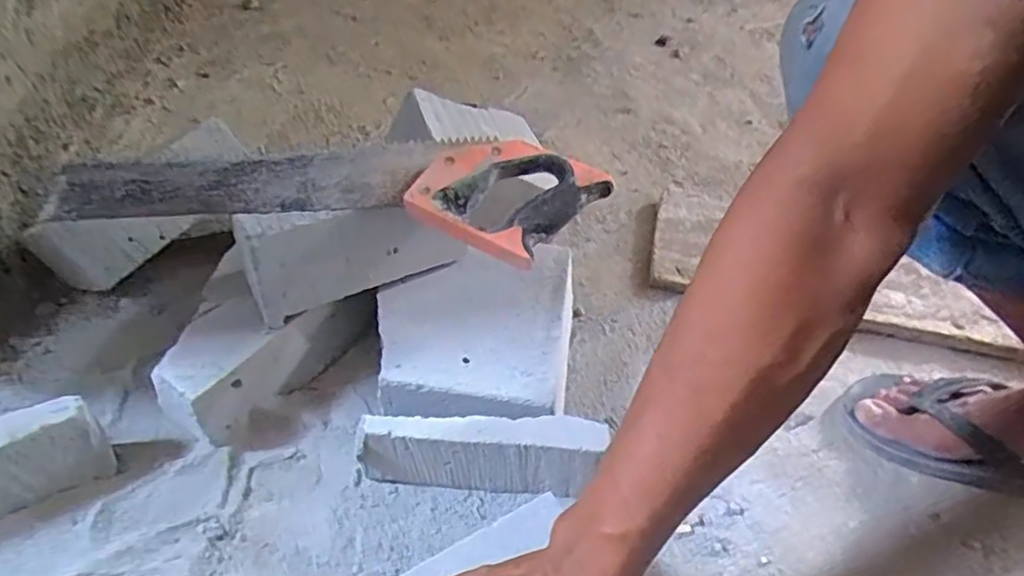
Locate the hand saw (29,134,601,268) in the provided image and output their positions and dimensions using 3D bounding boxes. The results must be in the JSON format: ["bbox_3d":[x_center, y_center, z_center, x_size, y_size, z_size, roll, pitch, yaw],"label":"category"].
[{"bbox_3d":[-0.149,-0.094,0.543,0.460,0.035,0.129,6,46,1],"label":"hand saw"}]

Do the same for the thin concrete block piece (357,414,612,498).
[{"bbox_3d":[-0.027,0.139,0.519,0.189,0.080,0.031,1,44,-4],"label":"thin concrete block piece"}]

